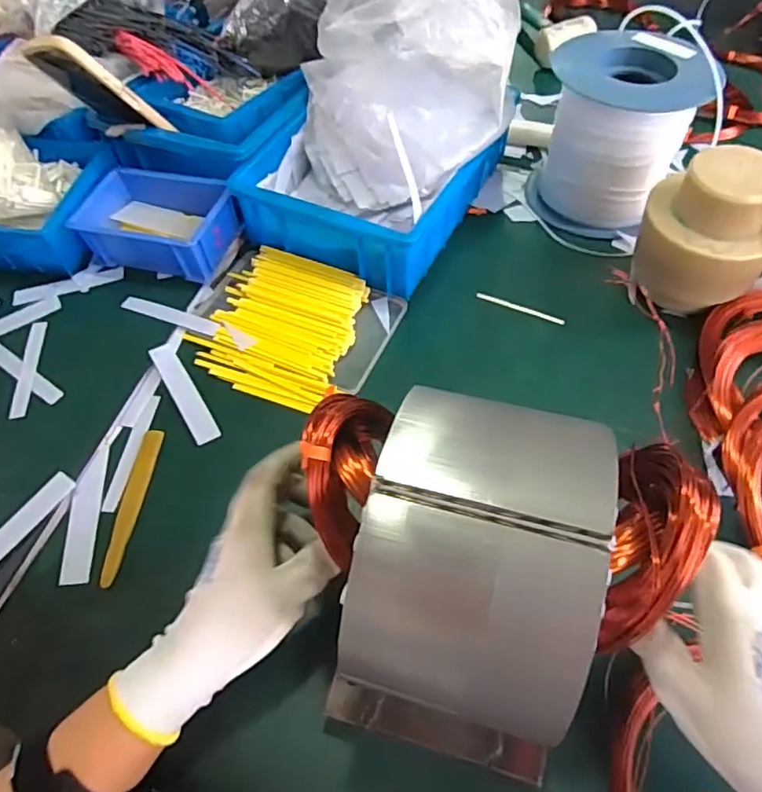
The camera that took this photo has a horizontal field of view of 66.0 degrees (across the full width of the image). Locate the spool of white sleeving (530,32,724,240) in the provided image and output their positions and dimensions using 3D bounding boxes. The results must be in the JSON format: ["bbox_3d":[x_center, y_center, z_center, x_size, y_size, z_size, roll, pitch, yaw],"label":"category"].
[{"bbox_3d":[0.234,-0.262,0.590,0.143,0.140,0.138,15,58,12],"label":"spool of white sleeving"}]

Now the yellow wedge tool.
[{"bbox_3d":[-0.197,0.084,0.464,0.018,0.004,0.128,3,57,4],"label":"yellow wedge tool"}]

